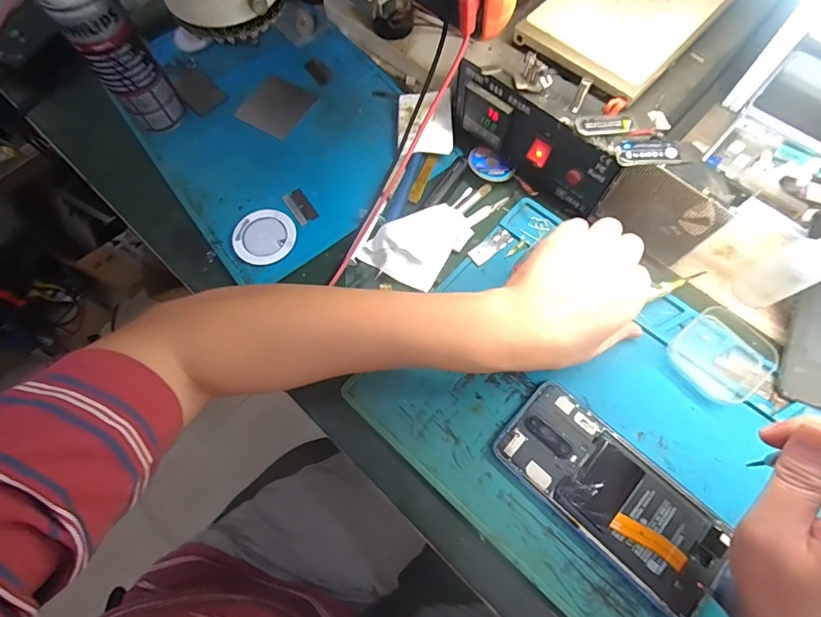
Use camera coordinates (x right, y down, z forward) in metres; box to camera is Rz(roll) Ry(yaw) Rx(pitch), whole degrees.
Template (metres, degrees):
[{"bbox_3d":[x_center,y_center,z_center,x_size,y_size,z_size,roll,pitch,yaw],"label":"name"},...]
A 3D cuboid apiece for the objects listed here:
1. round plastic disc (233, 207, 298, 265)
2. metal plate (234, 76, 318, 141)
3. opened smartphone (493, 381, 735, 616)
[{"bbox_3d":[-0.136,-0.067,0.394,0.054,0.007,0.054,-1,70,2],"label":"round plastic disc"},{"bbox_3d":[-0.146,-0.220,0.463,0.073,0.006,0.064,29,78,16],"label":"metal plate"},{"bbox_3d":[0.143,0.131,0.305,0.160,0.009,0.072,41,77,16],"label":"opened smartphone"}]

